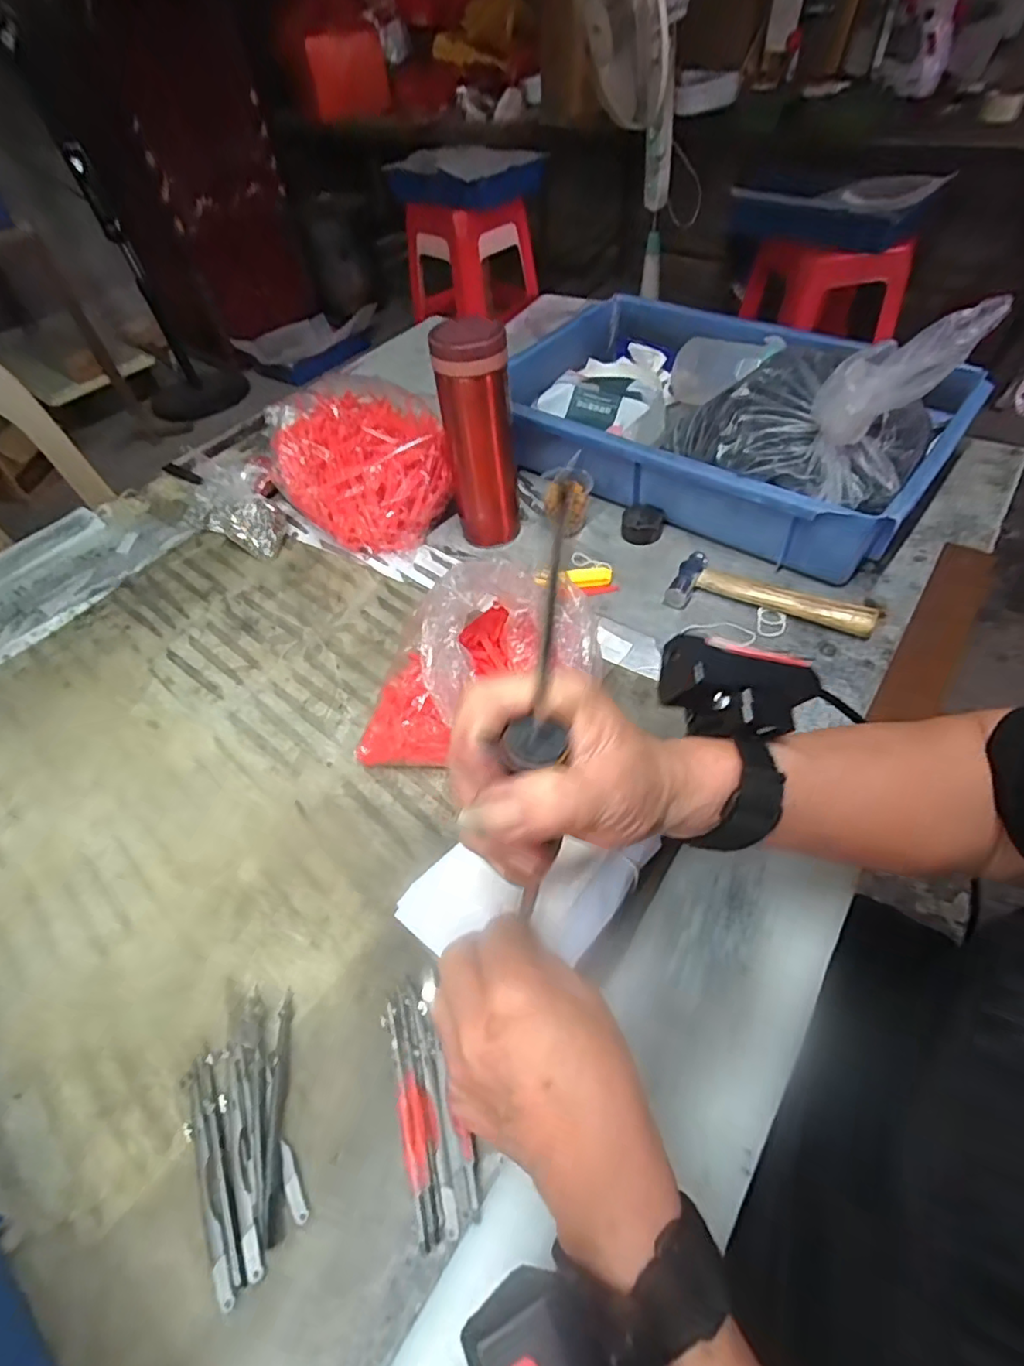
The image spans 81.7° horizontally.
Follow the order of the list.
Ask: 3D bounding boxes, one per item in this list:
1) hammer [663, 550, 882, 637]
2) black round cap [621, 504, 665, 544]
[{"bbox_3d":[0.213,-0.073,0.489,0.157,0.016,0.054,15,53,19],"label":"hammer"},{"bbox_3d":[0.123,-0.152,0.562,0.038,0.015,0.040,16,53,19],"label":"black round cap"}]

